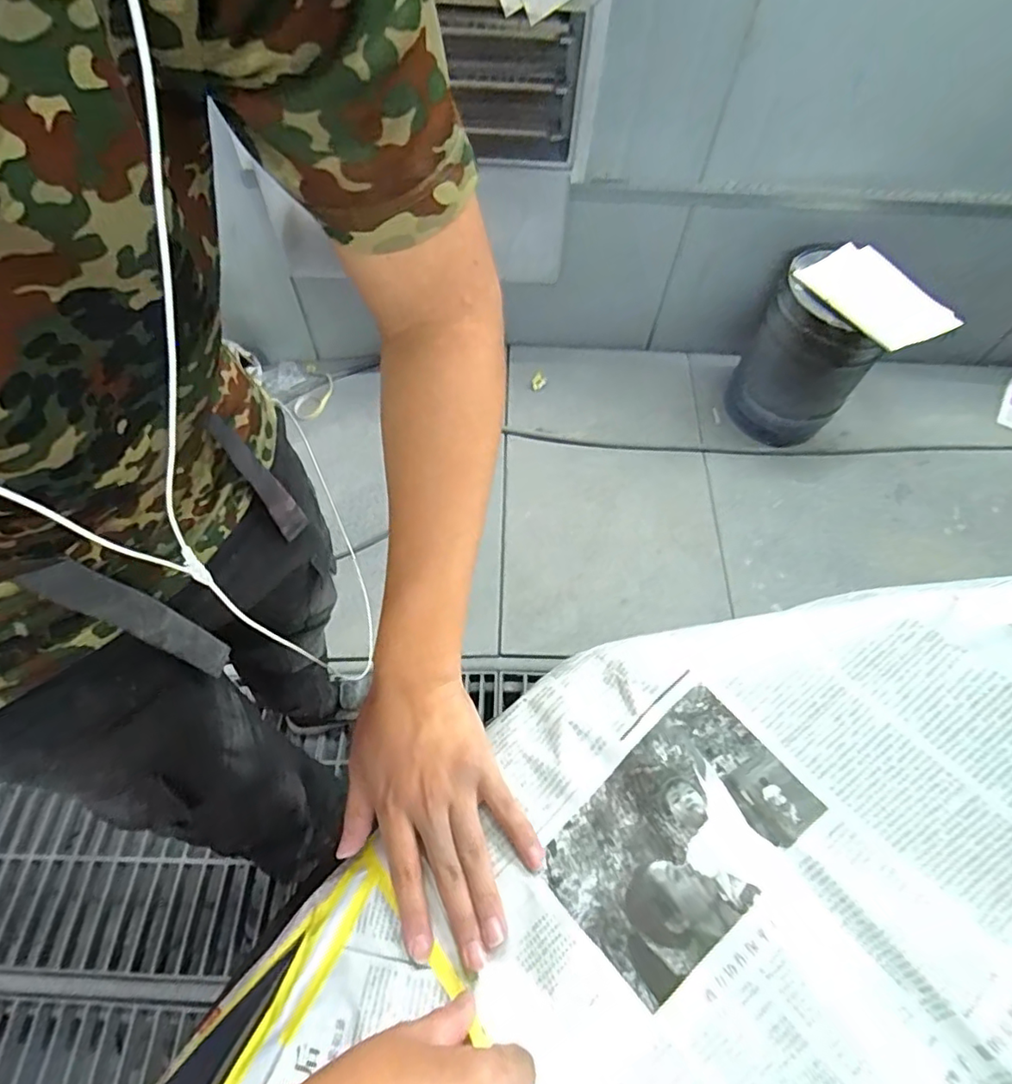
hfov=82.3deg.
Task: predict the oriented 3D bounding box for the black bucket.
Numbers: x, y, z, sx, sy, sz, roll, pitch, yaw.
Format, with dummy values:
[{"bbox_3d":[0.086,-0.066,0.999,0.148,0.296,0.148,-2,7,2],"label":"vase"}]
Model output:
[{"bbox_3d":[0.676,-0.402,1.356,0.247,0.377,0.268,28,65,12],"label":"black bucket"}]

